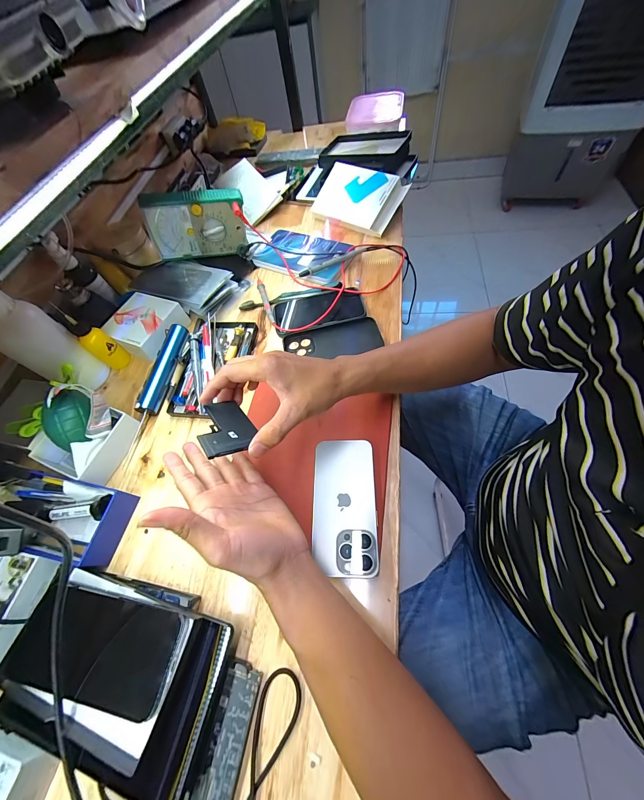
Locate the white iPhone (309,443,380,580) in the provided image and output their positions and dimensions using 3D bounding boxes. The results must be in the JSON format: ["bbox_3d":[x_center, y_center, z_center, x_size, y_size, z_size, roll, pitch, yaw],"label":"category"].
[{"bbox_3d":[0.025,0.111,0.325,0.068,0.009,0.142,-3,61,7],"label":"white iPhone"}]

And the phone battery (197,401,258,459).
[{"bbox_3d":[-0.098,0.026,0.296,0.055,0.004,0.073,-8,39,-36],"label":"phone battery"}]

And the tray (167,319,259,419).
[{"bbox_3d":[-0.172,-0.061,0.458,0.120,0.034,0.185,-3,61,7],"label":"tray"}]

